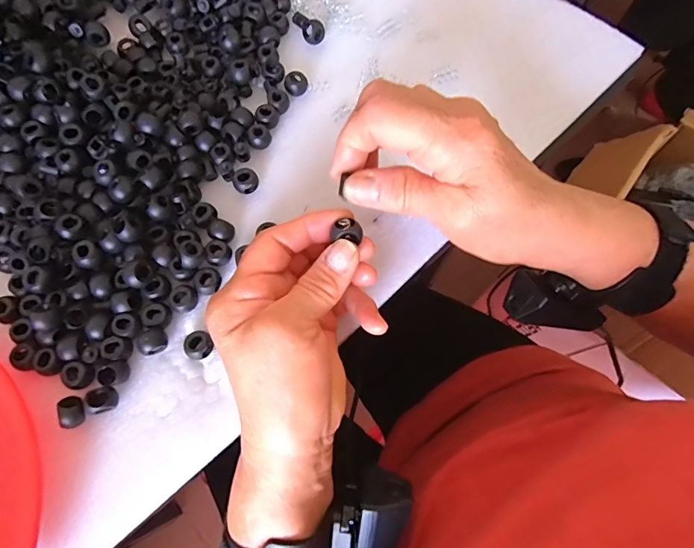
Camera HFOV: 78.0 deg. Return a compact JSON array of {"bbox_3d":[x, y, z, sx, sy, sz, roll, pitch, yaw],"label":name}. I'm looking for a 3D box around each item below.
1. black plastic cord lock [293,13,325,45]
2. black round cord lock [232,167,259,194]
[{"bbox_3d":[-0.031,-0.203,0.349,0.016,0.011,0.034,-27,74,-9],"label":"black plastic cord lock"},{"bbox_3d":[-0.071,-0.065,0.302,0.017,0.011,0.015,-32,74,-10],"label":"black round cord lock"}]

